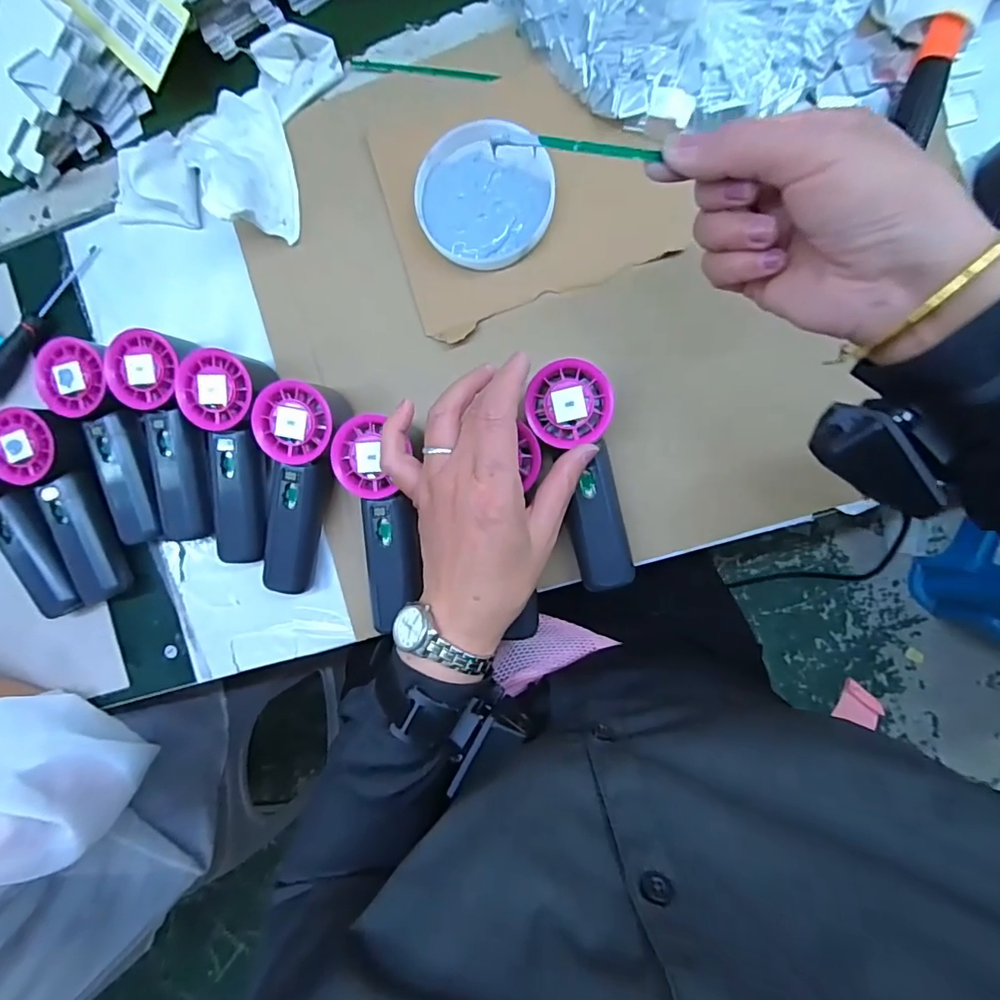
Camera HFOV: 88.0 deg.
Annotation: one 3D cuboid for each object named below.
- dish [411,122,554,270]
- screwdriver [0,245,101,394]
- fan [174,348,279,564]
[{"bbox_3d":[-0.011,-0.224,0.380,0.097,0.018,0.100,0,89,7],"label":"dish"},{"bbox_3d":[-0.390,-0.148,0.432,0.022,0.020,0.160,40,94,6],"label":"screwdriver"},{"bbox_3d":[-0.192,-0.030,0.391,0.067,0.054,0.153,-6,88,7],"label":"fan"}]

